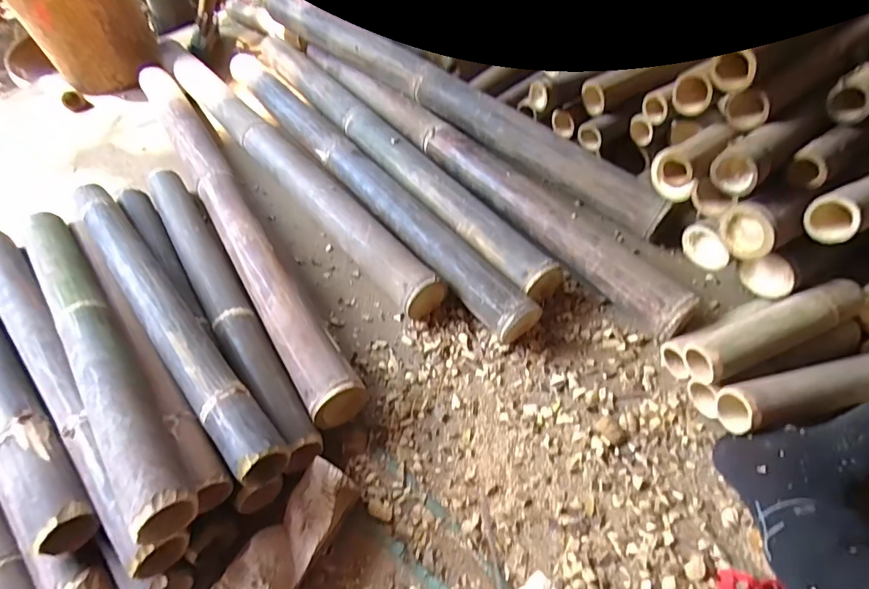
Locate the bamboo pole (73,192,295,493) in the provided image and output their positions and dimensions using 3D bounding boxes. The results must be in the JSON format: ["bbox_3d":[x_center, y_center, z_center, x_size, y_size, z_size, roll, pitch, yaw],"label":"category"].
[{"bbox_3d":[-0.395,0.002,0.660,0.056,0.046,0.643,-37,60,-21],"label":"bamboo pole"}]

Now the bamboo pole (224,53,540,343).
[{"bbox_3d":[-0.171,-0.247,0.914,0.086,0.072,0.967,-34,59,-19],"label":"bamboo pole"}]

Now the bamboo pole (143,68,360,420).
[{"bbox_3d":[-0.397,-0.182,0.881,0.083,0.078,1.030,-29,57,-16],"label":"bamboo pole"}]

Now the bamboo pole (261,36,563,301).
[{"bbox_3d":[-0.132,-0.324,0.963,0.075,0.062,1.002,-32,58,-18],"label":"bamboo pole"}]

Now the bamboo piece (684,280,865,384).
[{"bbox_3d":[0.434,0.045,0.596,0.233,0.049,0.053,-21,55,-11],"label":"bamboo piece"}]

